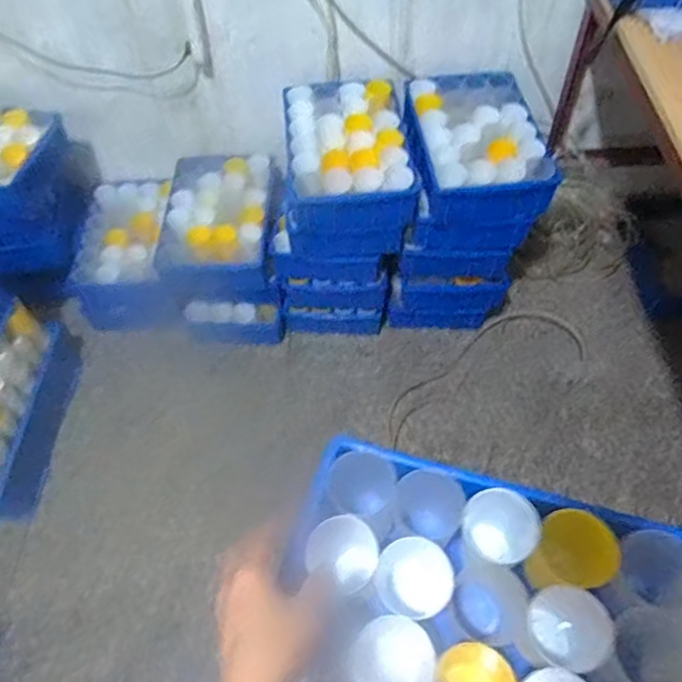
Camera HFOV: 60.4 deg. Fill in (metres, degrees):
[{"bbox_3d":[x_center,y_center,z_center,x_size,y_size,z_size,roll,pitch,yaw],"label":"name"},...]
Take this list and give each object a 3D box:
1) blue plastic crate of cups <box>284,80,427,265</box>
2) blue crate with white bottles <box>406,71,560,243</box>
[{"bbox_3d":[0.015,-0.440,1.437,0.284,0.221,0.422,-4,56,-1],"label":"blue plastic crate of cups"},{"bbox_3d":[0.313,-0.434,1.367,0.291,0.179,0.438,-3,56,0],"label":"blue crate with white bottles"}]

